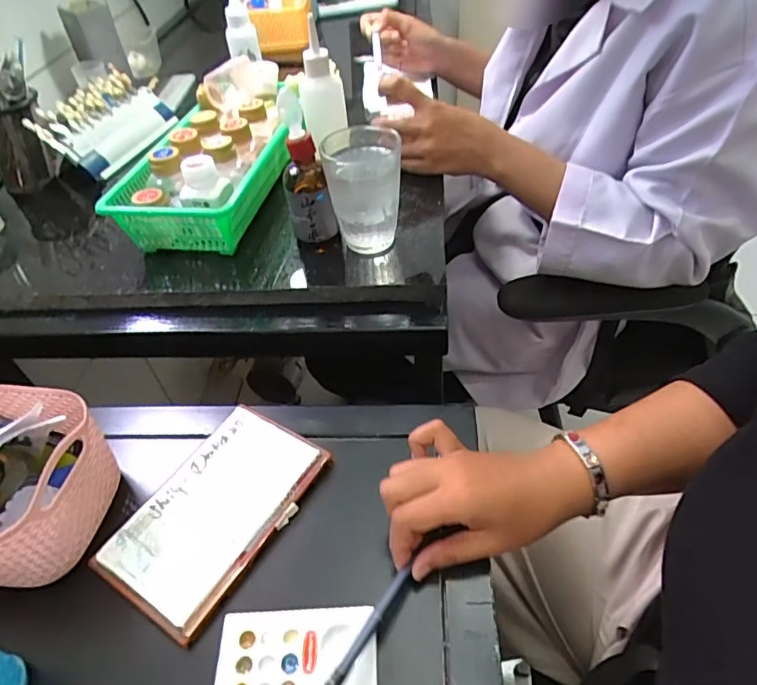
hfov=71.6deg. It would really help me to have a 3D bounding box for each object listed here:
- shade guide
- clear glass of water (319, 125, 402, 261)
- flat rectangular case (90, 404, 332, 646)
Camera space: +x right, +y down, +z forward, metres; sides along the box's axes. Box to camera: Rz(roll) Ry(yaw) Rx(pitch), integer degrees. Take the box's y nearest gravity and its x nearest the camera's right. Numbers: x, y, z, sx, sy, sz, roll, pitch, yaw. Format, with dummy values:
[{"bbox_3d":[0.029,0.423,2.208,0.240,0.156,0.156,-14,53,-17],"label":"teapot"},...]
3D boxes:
[{"bbox_3d":[-0.334,-0.275,0.651,0.022,0.092,0.172,-22,33,41],"label":"shade guide"},{"bbox_3d":[-0.013,-0.132,0.467,0.063,0.095,0.068,-10,45,-5],"label":"clear glass of water"},{"bbox_3d":[-0.115,0.117,0.381,0.092,0.010,0.155,23,52,25],"label":"flat rectangular case"}]

